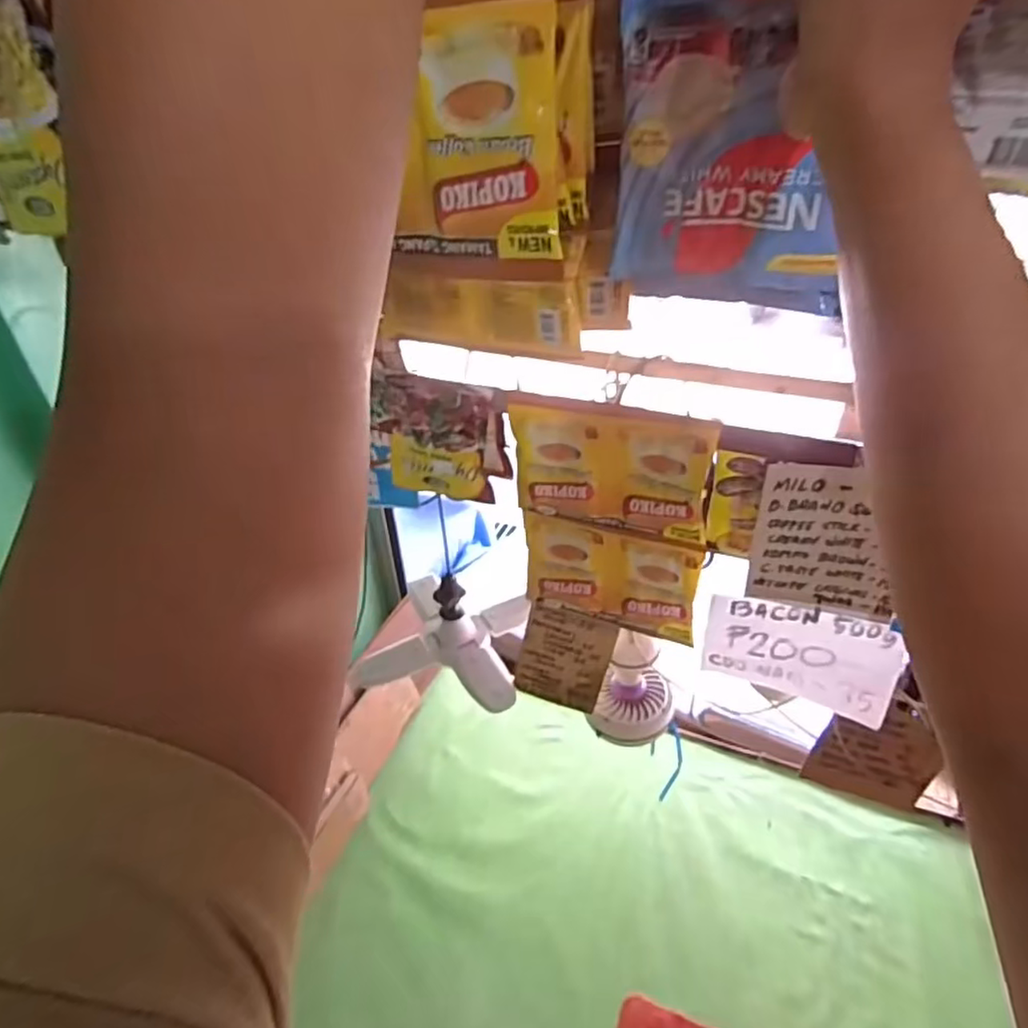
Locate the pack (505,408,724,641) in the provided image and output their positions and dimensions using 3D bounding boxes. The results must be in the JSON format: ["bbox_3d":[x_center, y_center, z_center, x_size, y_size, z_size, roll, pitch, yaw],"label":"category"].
[{"bbox_3d":[0.080,0.010,0.542,0.159,0.209,0.020,15,40,23],"label":"pack"}]

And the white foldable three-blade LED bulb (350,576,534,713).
[{"bbox_3d":[-0.101,0.169,1.043,0.250,0.132,0.269,6,37,13],"label":"white foldable three-blade LED bulb"}]

